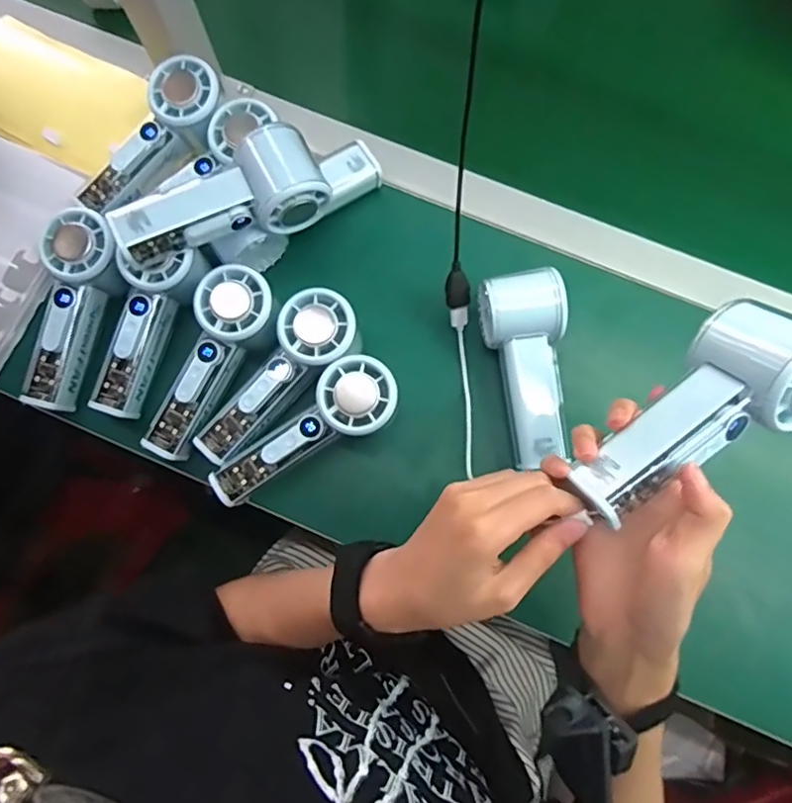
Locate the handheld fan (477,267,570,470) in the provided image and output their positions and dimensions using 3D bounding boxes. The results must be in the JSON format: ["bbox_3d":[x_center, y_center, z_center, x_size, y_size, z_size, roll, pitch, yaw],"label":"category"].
[{"bbox_3d":[0.095,-0.025,0.432,0.063,0.054,0.142,-2,78,0],"label":"handheld fan"}]

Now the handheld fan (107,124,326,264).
[{"bbox_3d":[-0.124,-0.144,0.402,0.145,0.044,0.052,-25,79,-5],"label":"handheld fan"}]

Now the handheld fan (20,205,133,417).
[{"bbox_3d":[-0.247,-0.069,0.429,0.056,0.044,0.152,15,94,3],"label":"handheld fan"}]

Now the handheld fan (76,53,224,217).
[{"bbox_3d":[-0.190,-0.203,0.452,0.054,0.034,0.143,45,100,9],"label":"handheld fan"}]

